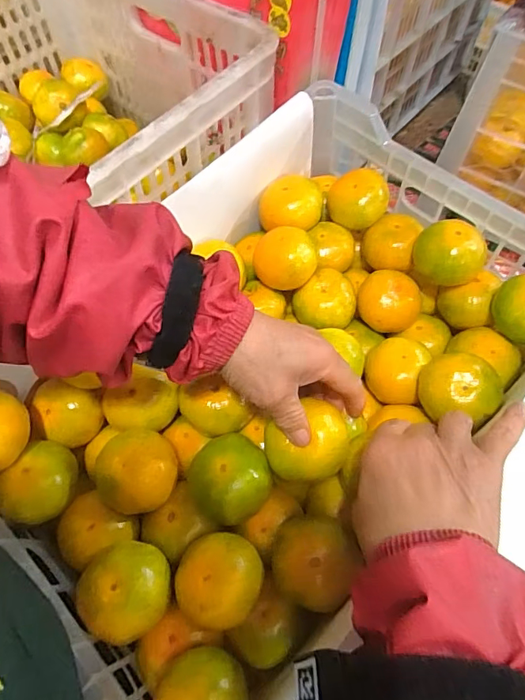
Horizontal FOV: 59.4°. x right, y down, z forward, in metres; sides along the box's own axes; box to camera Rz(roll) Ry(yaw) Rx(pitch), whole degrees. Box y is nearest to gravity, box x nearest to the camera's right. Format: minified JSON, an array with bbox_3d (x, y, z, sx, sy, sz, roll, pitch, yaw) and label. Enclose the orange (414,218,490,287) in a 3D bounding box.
[{"bbox_3d":[0.179,-0.093,0.446,0.064,0.046,0.057,15,62,8],"label":"orange"}]

